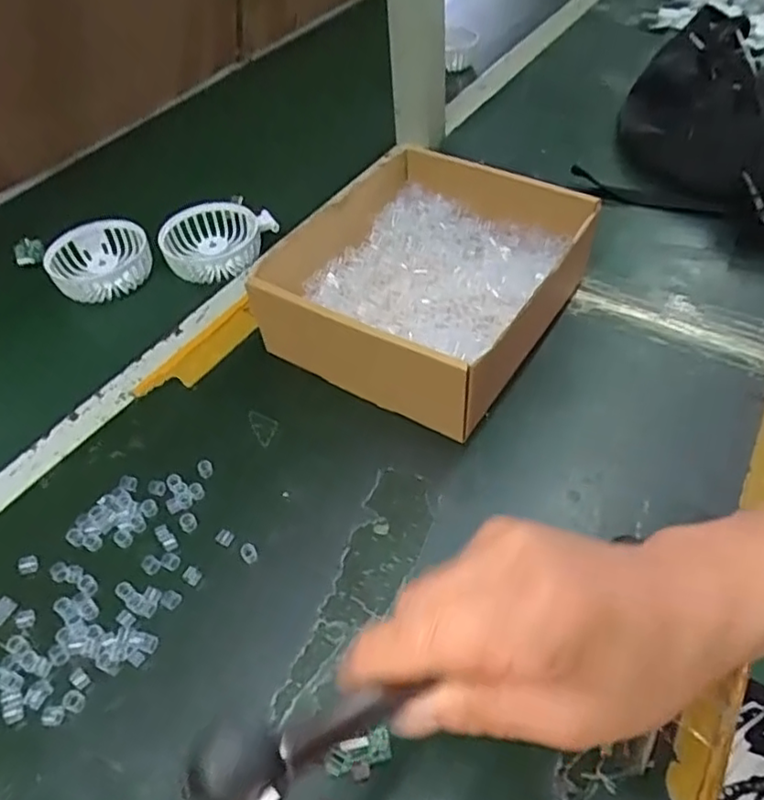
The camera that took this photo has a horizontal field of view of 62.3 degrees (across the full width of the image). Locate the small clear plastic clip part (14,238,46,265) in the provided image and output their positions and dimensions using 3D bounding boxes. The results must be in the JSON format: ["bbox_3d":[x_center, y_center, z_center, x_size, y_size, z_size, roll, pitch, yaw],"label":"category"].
[{"bbox_3d":[-0.339,-0.142,0.607,0.030,0.005,0.029,1,69,3],"label":"small clear plastic clip part"}]

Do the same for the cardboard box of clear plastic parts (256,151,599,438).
[{"bbox_3d":[0.034,-0.094,0.470,0.177,0.074,0.207,24,55,23],"label":"cardboard box of clear plastic parts"}]

